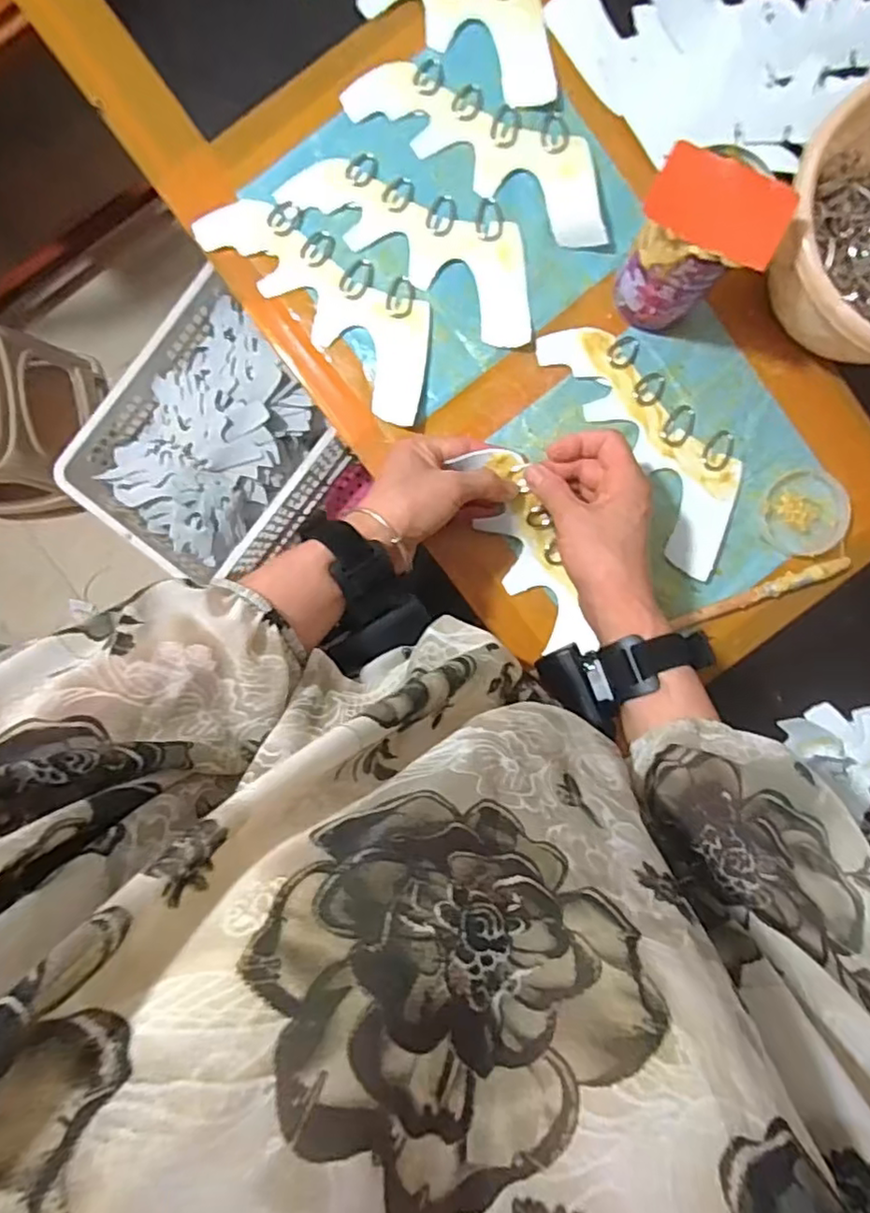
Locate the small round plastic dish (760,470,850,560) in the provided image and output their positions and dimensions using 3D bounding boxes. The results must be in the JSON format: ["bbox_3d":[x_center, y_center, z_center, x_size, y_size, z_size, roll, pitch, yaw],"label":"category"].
[{"bbox_3d":[0.287,-0.072,0.493,0.066,0.007,0.063,0,93,0],"label":"small round plastic dish"}]

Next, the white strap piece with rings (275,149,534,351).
[{"bbox_3d":[-0.006,-0.286,0.485,0.211,0.004,0.080,34,92,-2],"label":"white strap piece with rings"}]

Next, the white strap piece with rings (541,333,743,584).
[{"bbox_3d":[0.173,-0.133,0.491,0.081,0.007,0.214,-34,93,2],"label":"white strap piece with rings"}]

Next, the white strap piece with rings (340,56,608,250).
[{"bbox_3d":[0.040,-0.348,0.473,0.214,0.017,0.072,28,93,-2],"label":"white strap piece with rings"}]

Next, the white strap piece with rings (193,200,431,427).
[{"bbox_3d":[-0.082,-0.236,0.485,0.210,0.009,0.086,38,92,-2],"label":"white strap piece with rings"}]

